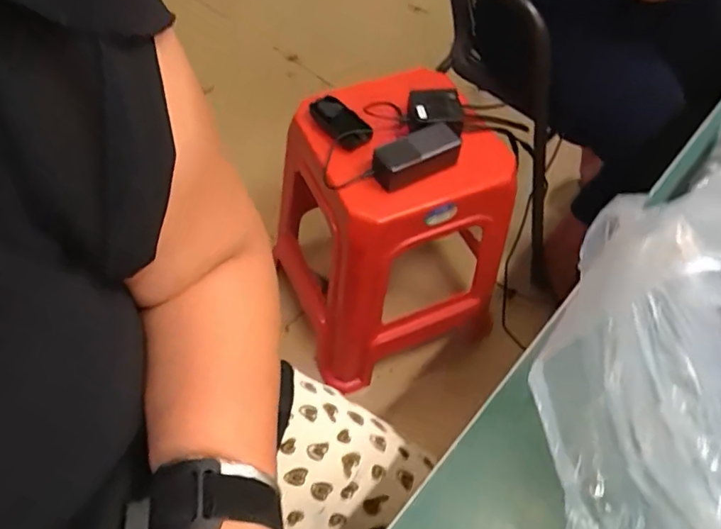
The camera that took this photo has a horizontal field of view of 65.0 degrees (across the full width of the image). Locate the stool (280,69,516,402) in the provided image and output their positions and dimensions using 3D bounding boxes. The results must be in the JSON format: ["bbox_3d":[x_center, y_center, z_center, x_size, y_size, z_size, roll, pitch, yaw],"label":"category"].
[{"bbox_3d":[0.088,-0.055,1.052,0.364,0.511,0.305,-21,59,-16],"label":"stool"}]

